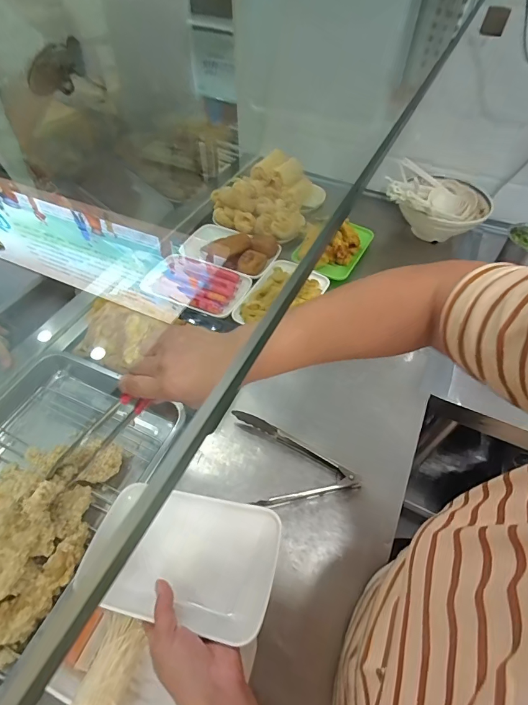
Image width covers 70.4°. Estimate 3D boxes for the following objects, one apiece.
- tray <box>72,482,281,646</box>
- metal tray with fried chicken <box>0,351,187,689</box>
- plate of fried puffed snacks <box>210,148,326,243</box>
[{"bbox_3d":[-0.091,0.218,0.410,0.203,0.034,0.127,10,52,7],"label":"tray"},{"bbox_3d":[-0.333,0.175,0.513,0.302,0.080,0.380,19,53,13],"label":"metal tray with fried chicken"},{"bbox_3d":[0.019,-0.399,0.935,0.222,0.092,0.280,21,54,15],"label":"plate of fried puffed snacks"}]

